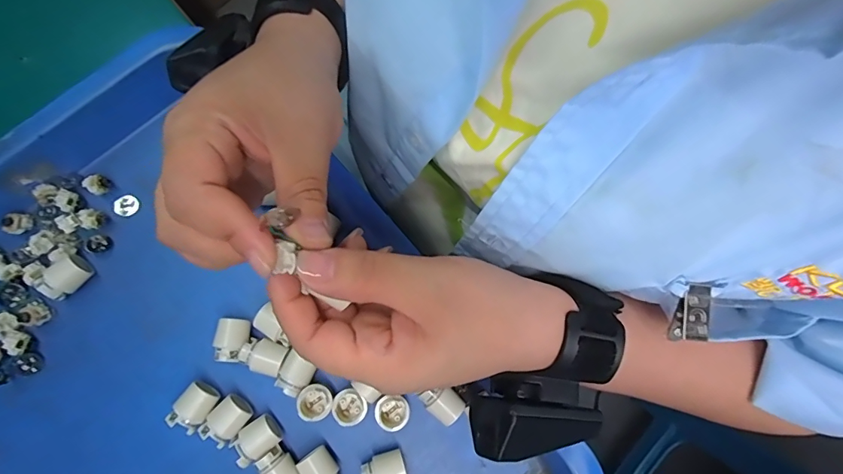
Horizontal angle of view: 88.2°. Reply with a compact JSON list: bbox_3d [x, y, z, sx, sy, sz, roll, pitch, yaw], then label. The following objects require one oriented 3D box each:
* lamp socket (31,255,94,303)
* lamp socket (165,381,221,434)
[{"bbox_3d":[-0.239,0.027,0.291,0.020,0.015,0.027,34,81,7],"label":"lamp socket"},{"bbox_3d":[-0.143,0.107,0.278,0.021,0.025,0.026,37,81,7],"label":"lamp socket"}]

